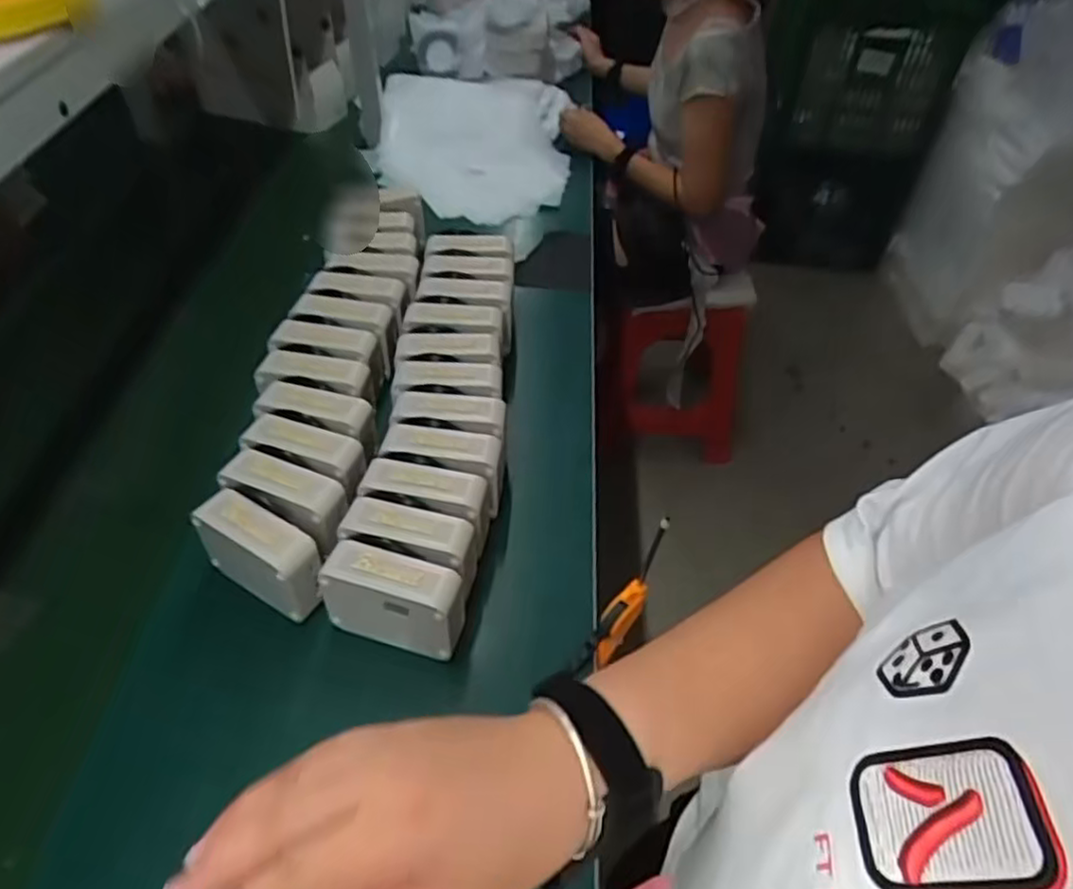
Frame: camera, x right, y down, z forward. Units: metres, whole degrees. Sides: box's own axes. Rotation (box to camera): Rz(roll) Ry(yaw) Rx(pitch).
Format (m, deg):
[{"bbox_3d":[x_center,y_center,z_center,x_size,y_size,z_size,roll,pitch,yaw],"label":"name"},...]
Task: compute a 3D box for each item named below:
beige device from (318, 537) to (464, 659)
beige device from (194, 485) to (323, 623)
[{"bbox_3d":[-0.131,0.146,0.677,0.127,0.091,0.050,14,48,12],"label":"beige device"},{"bbox_3d":[-0.265,0.106,0.702,0.135,0.094,0.051,25,51,20],"label":"beige device"}]

